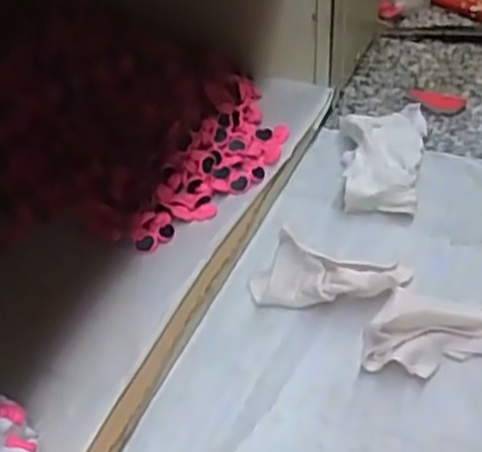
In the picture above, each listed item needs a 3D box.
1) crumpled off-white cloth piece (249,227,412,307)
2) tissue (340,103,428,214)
[{"bbox_3d":[0.047,0.024,0.390,0.080,0.026,0.031,-1,44,1],"label":"crumpled off-white cloth piece"},{"bbox_3d":[0.083,-0.049,0.463,0.050,0.031,0.106,11,46,12],"label":"tissue"}]

